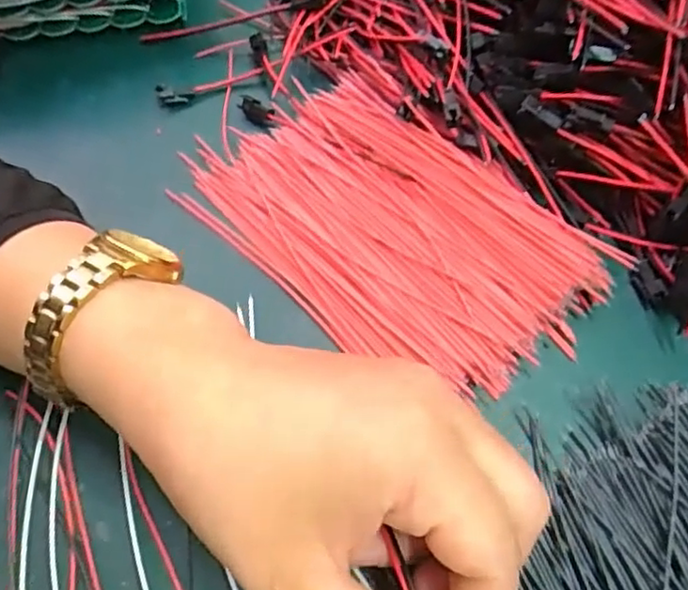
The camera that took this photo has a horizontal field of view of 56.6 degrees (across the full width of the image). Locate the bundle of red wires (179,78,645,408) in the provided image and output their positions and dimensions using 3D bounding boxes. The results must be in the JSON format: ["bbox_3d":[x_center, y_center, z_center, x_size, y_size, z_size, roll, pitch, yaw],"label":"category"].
[{"bbox_3d":[0.017,-0.030,0.263,0.164,0.013,0.095,39,71,21],"label":"bundle of red wires"}]

